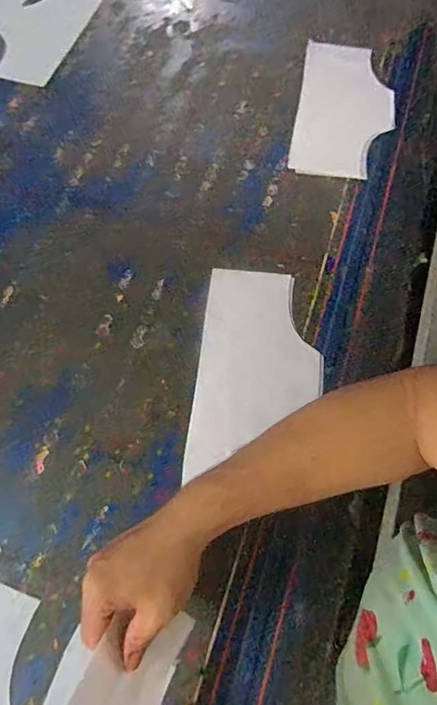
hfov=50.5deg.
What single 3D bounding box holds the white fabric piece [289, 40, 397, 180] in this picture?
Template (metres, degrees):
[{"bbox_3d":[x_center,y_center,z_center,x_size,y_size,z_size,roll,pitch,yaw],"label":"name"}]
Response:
[{"bbox_3d":[0.212,-0.405,0.767,0.152,0.008,0.288,8,69,7],"label":"white fabric piece"}]

